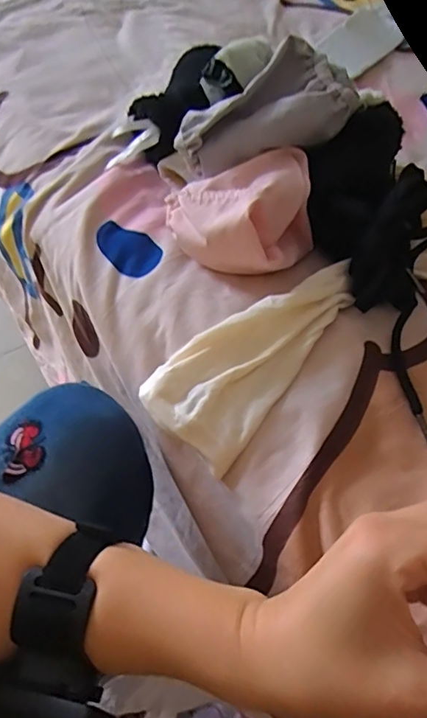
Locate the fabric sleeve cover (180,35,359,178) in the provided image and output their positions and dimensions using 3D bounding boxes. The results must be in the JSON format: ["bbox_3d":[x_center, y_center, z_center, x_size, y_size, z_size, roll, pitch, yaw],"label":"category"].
[{"bbox_3d":[0.039,-0.188,0.397,0.140,0.044,0.064,-25,60,-2],"label":"fabric sleeve cover"}]

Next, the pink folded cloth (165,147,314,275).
[{"bbox_3d":[0.024,-0.102,0.386,0.107,0.067,0.091,-9,57,-9],"label":"pink folded cloth"}]

